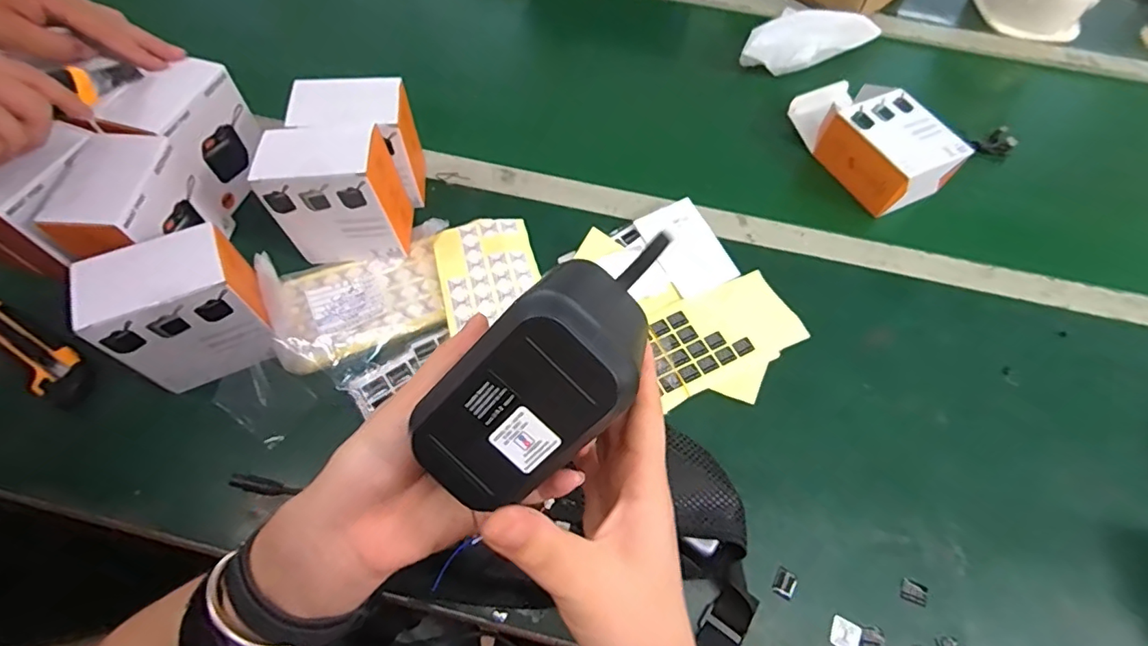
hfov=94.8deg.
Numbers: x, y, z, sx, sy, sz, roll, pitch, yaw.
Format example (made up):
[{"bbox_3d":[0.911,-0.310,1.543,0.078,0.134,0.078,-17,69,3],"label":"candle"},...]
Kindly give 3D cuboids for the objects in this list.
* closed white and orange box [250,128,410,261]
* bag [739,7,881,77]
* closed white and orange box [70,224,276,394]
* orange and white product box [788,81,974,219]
[{"bbox_3d":[-0.214,-0.117,0.483,0.104,0.113,0.065,4,60,0],"label":"closed white and orange box"},{"bbox_3d":[0.316,-0.375,0.706,0.176,0.065,0.064,-24,64,-15],"label":"bag"},{"bbox_3d":[-0.307,-0.009,0.423,0.104,0.110,0.065,-17,62,-12],"label":"closed white and orange box"},{"bbox_3d":[0.342,-0.219,0.611,0.105,0.060,0.177,-24,64,-15],"label":"orange and white product box"}]

